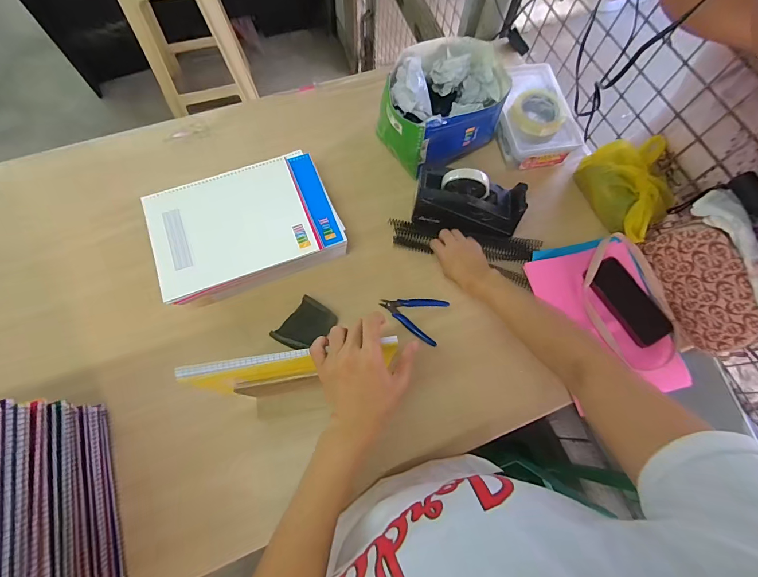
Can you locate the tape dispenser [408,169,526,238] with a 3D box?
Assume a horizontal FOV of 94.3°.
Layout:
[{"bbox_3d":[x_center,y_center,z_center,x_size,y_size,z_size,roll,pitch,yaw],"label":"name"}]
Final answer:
[{"bbox_3d":[0.167,-0.158,0.668,0.202,0.100,0.088,6,70,-1],"label":"tape dispenser"}]

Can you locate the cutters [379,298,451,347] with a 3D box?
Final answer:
[{"bbox_3d":[0.059,0.043,0.633,0.114,0.018,0.084,23,71,5],"label":"cutters"}]

